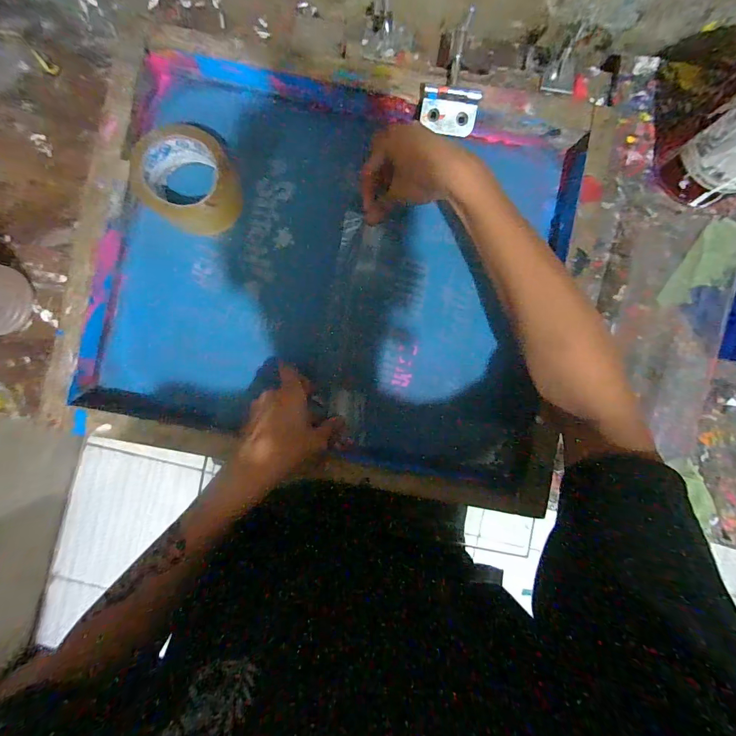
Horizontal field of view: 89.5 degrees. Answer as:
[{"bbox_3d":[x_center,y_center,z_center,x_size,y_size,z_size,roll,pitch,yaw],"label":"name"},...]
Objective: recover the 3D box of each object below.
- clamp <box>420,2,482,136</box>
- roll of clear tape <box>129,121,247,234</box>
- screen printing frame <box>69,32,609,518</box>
[{"bbox_3d":[0.089,-0.317,0.401,0.061,0.030,0.116,4,89,0],"label":"clamp"},{"bbox_3d":[-0.199,-0.208,0.417,0.105,0.049,0.110,0,89,0],"label":"roll of clear tape"},{"bbox_3d":[-0.030,-0.102,0.428,0.529,0.047,0.446,10,89,0],"label":"screen printing frame"}]

